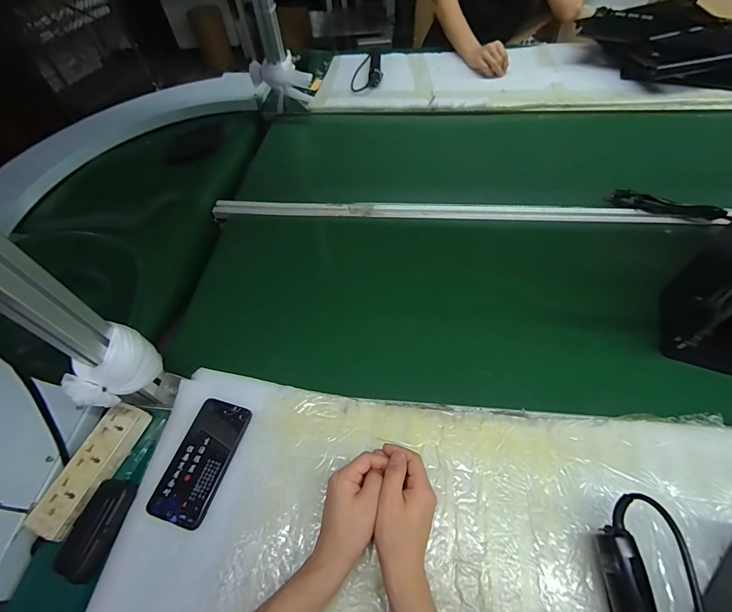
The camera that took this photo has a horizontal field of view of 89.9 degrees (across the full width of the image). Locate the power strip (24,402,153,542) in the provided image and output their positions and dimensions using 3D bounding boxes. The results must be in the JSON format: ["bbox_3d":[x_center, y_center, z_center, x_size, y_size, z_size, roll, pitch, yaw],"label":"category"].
[{"bbox_3d":[-0.370,0.218,0.497,0.050,0.030,0.168,15,57,15],"label":"power strip"}]

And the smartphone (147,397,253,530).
[{"bbox_3d":[-0.222,0.207,0.498,0.078,0.012,0.154,12,56,13],"label":"smartphone"}]

